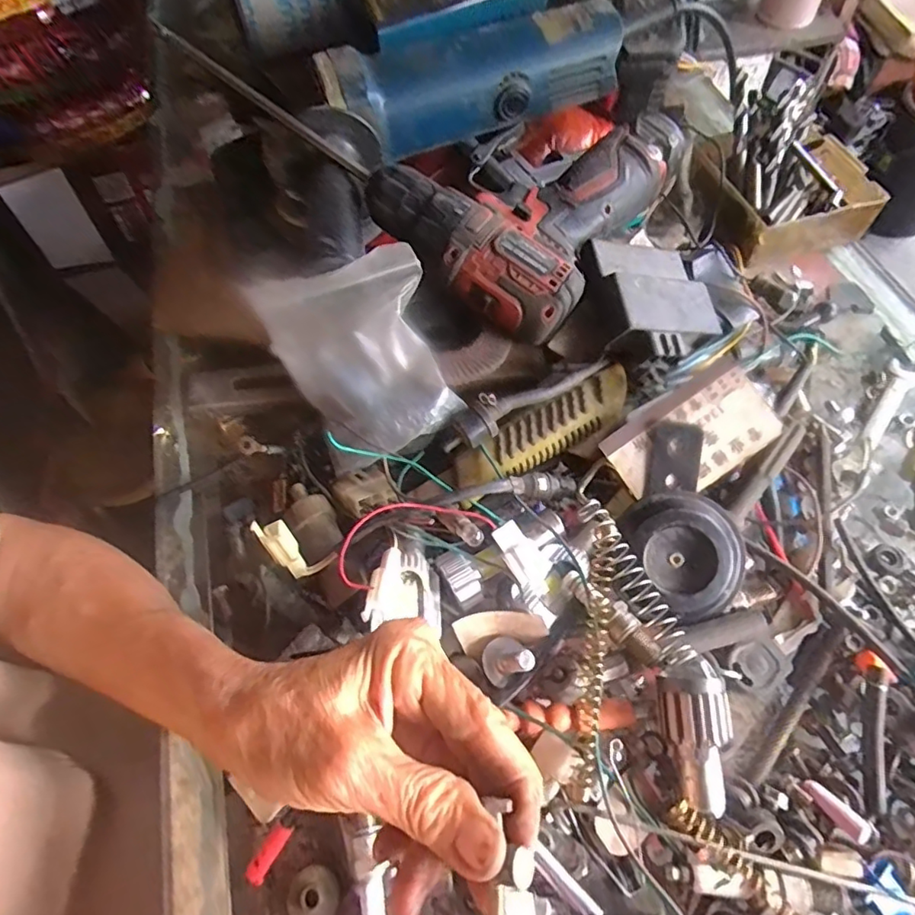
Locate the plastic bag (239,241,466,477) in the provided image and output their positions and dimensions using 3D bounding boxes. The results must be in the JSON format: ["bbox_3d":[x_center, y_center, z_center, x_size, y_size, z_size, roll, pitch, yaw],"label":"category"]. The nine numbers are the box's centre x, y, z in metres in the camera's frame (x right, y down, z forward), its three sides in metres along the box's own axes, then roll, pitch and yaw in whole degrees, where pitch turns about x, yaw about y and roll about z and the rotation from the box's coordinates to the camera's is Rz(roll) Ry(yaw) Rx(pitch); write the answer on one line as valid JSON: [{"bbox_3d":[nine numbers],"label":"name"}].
[{"bbox_3d":[-0.057,-0.063,0.317,0.088,0.060,0.108,-23,63,-9],"label":"plastic bag"}]

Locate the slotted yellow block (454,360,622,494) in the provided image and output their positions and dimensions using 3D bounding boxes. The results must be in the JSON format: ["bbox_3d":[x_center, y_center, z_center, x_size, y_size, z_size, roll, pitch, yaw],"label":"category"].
[{"bbox_3d":[0.053,-0.017,0.331,0.121,0.017,0.028,-30,64,-12],"label":"slotted yellow block"}]

